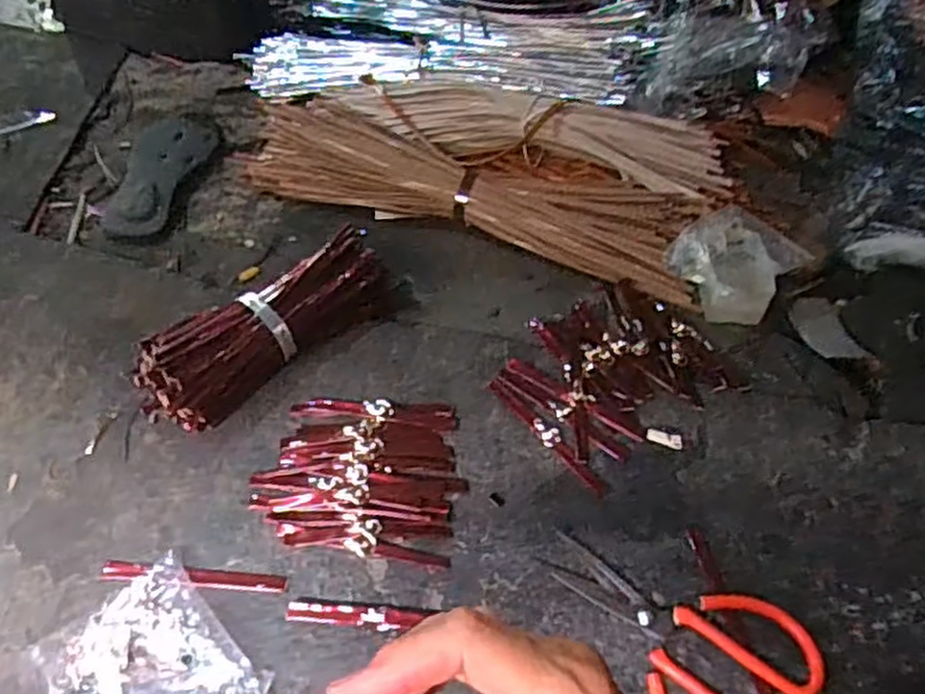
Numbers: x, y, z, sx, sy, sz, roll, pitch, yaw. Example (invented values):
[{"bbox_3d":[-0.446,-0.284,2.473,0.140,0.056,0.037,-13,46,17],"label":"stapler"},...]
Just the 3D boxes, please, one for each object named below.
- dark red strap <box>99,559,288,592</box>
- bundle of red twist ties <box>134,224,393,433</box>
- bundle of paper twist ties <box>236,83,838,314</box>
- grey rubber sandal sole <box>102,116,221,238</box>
[{"bbox_3d":[-0.216,0.185,0.594,0.148,0.007,0.016,8,53,-3],"label":"dark red strap"},{"bbox_3d":[-0.182,-0.017,0.706,0.256,0.058,0.083,-34,64,-25],"label":"bundle of red twist ties"},{"bbox_3d":[0.065,-0.208,0.880,0.634,0.074,0.235,14,53,2],"label":"bundle of paper twist ties"},{"bbox_3d":[-0.363,-0.209,0.888,0.090,0.019,0.229,7,53,-3],"label":"grey rubber sandal sole"}]

